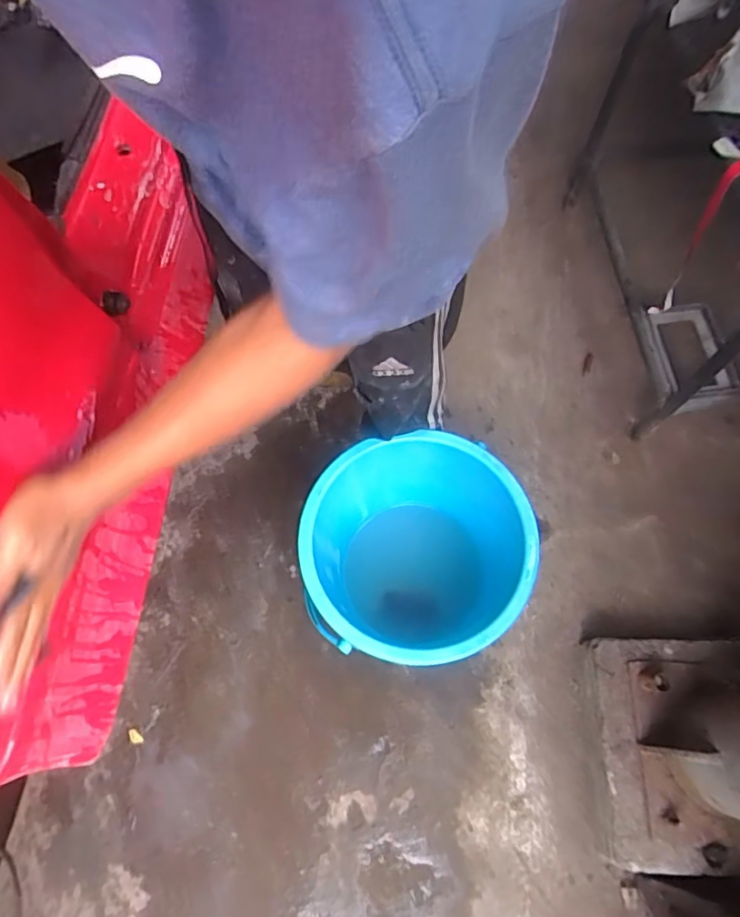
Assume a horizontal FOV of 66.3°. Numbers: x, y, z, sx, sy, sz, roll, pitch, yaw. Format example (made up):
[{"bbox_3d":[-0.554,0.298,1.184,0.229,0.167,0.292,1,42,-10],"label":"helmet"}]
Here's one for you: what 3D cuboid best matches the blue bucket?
[{"bbox_3d":[0.073,0.178,0.962,0.335,0.337,0.314,-1,66,2],"label":"blue bucket"}]

